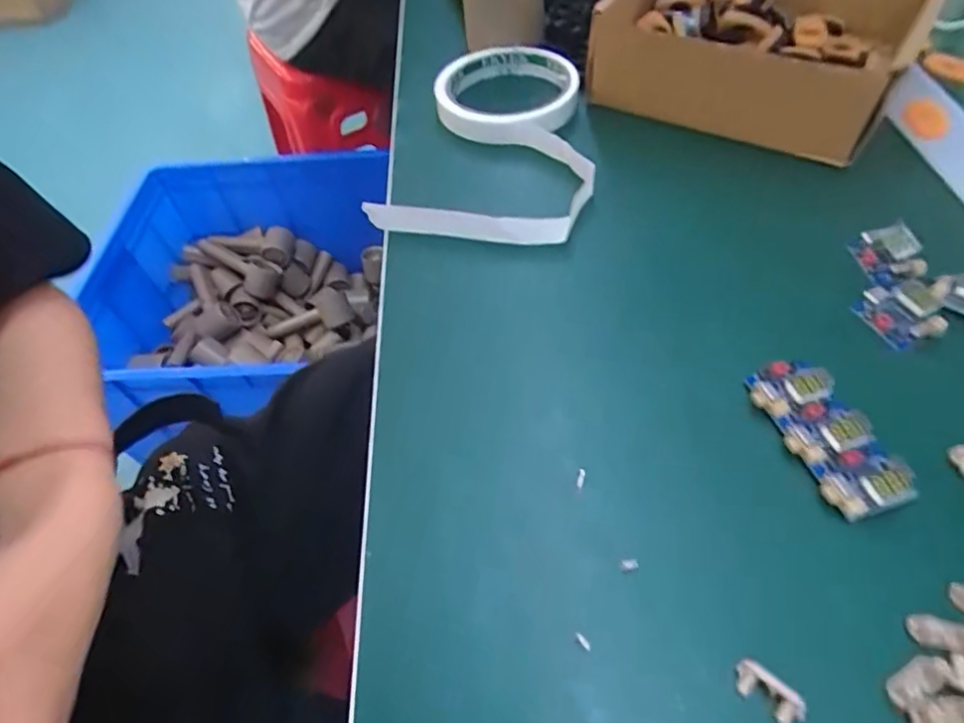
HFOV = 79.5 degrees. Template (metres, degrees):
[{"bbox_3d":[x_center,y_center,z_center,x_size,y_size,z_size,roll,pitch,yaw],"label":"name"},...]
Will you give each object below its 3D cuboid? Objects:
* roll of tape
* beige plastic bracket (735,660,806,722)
[{"bbox_3d":[0.015,-0.139,0.351,0.114,0.018,0.178,11,56,13],"label":"roll of tape"},{"bbox_3d":[0.086,0.100,0.174,0.021,0.007,0.009,34,63,26],"label":"beige plastic bracket"}]

